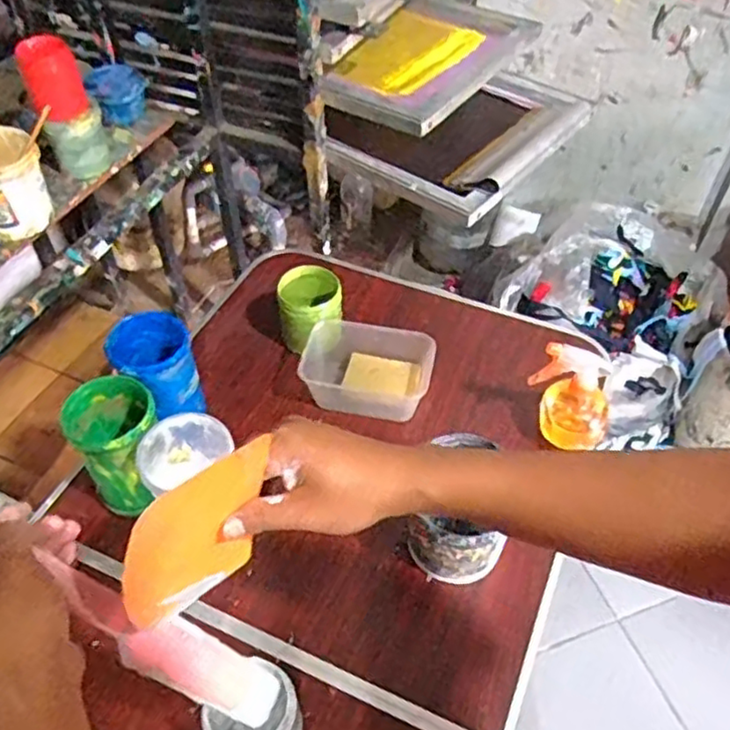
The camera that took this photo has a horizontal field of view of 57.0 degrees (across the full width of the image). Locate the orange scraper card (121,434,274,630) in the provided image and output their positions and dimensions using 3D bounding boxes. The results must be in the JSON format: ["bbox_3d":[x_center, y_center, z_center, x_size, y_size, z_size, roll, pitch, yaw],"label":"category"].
[{"bbox_3d":[-0.102,0.109,0.407,0.093,0.144,0.010,-29,61,-35],"label":"orange scraper card"}]

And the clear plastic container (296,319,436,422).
[{"bbox_3d":[0.002,0.011,0.919,0.173,0.071,0.121,8,49,7],"label":"clear plastic container"}]

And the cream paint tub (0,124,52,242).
[{"bbox_3d":[-0.549,-0.280,1.020,0.123,0.103,0.136,-28,55,-23],"label":"cream paint tub"}]

